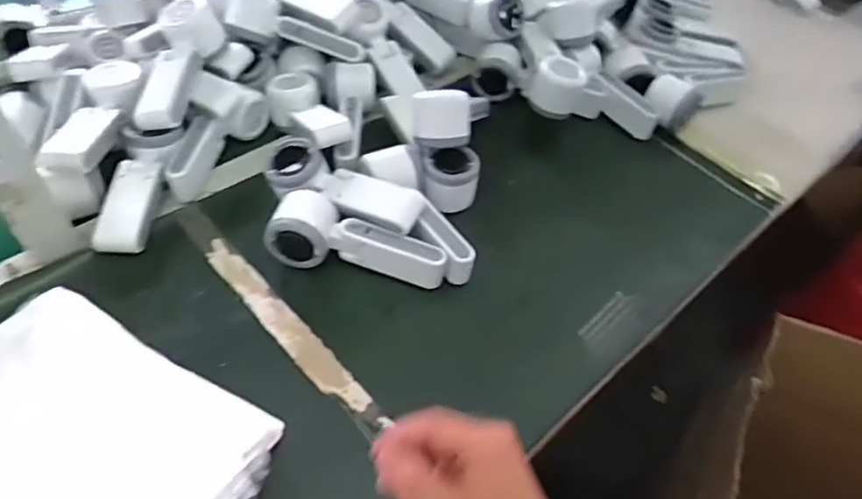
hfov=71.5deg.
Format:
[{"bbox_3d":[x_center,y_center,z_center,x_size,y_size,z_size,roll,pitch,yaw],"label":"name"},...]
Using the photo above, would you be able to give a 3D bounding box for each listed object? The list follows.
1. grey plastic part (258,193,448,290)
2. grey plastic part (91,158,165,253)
[{"bbox_3d":[-0.067,-0.007,0.569,0.166,0.050,0.058,11,49,4],"label":"grey plastic part"},{"bbox_3d":[-0.290,-0.043,0.576,0.044,0.018,0.104,5,60,-11],"label":"grey plastic part"}]

